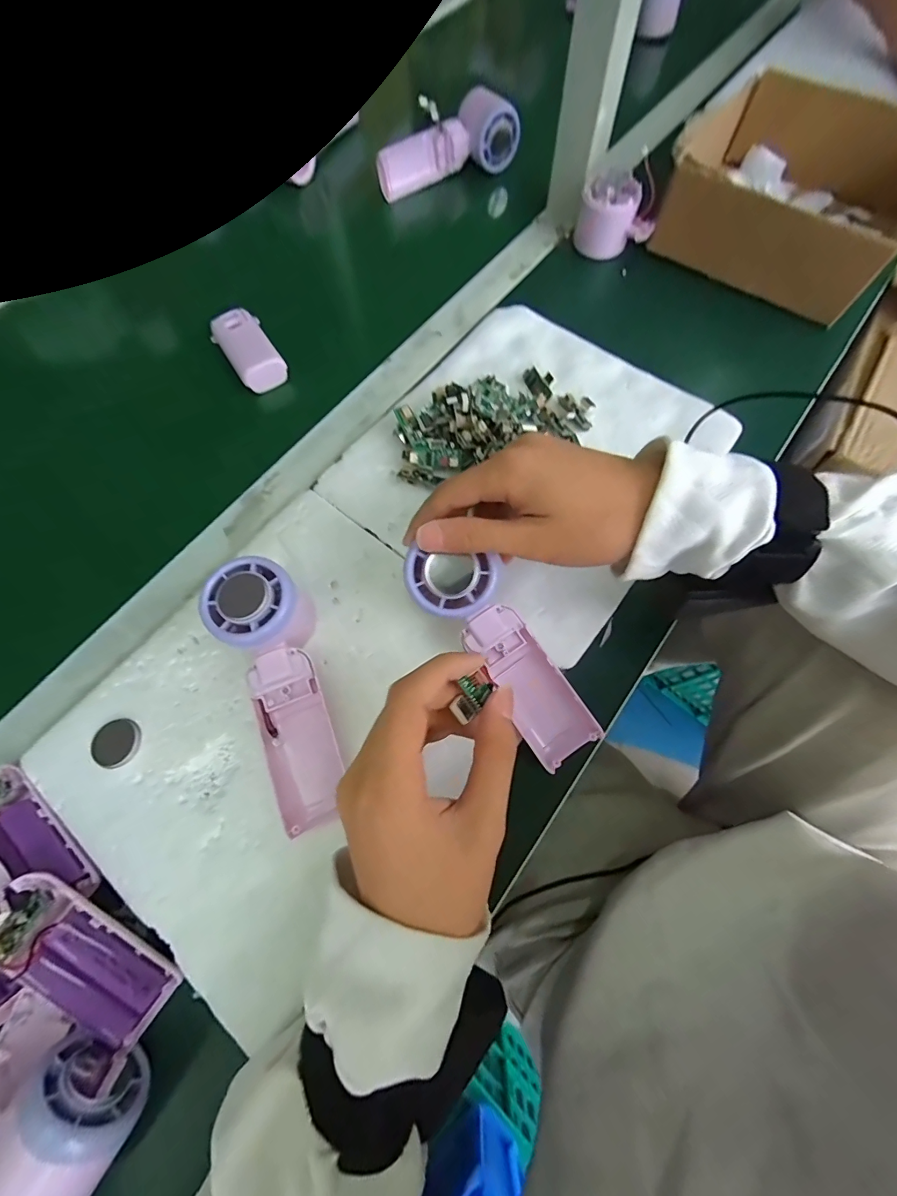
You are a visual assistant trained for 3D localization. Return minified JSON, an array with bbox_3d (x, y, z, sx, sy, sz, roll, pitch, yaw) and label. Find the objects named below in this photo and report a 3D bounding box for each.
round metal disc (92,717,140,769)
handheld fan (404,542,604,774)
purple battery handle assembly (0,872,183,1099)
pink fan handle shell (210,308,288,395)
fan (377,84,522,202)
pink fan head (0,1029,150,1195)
[{"bbox_3d":[-0.218,0.095,0.283,0.028,0.004,0.029,0,69,1],"label":"round metal disc"},{"bbox_3d":[0.034,0.032,0.268,0.050,0.034,0.156,-42,104,-13],"label":"handheld fan"},{"bbox_3d":[-0.202,0.198,0.232,0.104,0.019,0.047,40,75,0],"label":"purple battery handle assembly"},{"bbox_3d":[-0.194,-0.242,0.411,0.045,0.021,0.099,-29,71,-9],"label":"pink fan handle shell"},{"bbox_3d":[-0.001,-0.513,0.488,0.162,0.064,0.040,-10,69,-3],"label":"fan"},{"bbox_3d":[-0.186,0.259,0.201,0.053,0.042,0.059,23,71,10],"label":"pink fan head"}]

